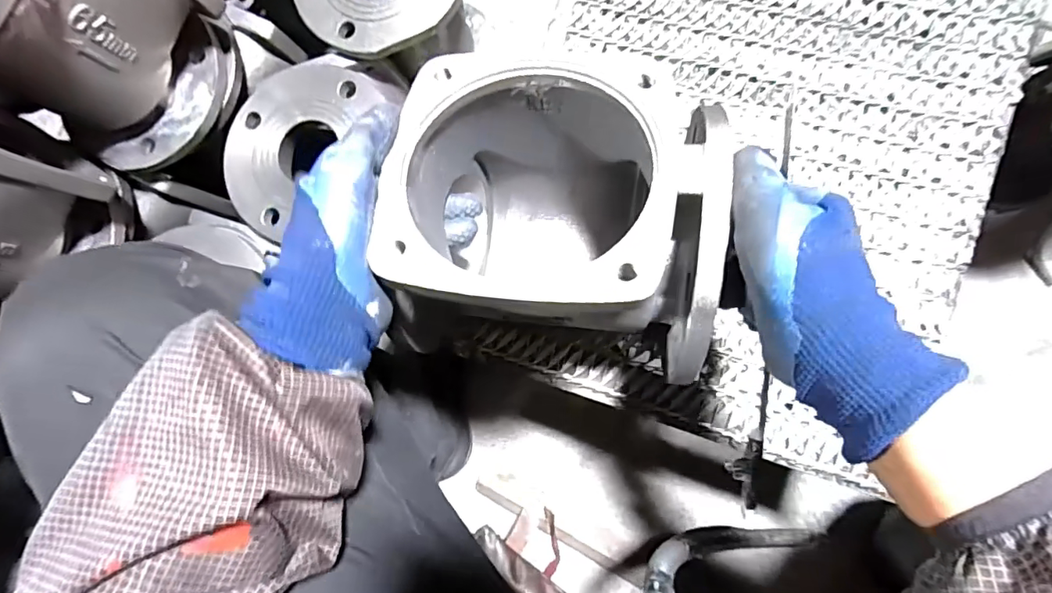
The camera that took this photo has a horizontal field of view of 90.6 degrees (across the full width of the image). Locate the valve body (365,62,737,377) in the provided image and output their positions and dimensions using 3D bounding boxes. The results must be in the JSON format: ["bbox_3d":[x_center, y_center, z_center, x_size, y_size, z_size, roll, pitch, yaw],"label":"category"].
[{"bbox_3d":[0.024,-0.044,0.334,0.179,0.165,0.156,11,87,9],"label":"valve body"}]

